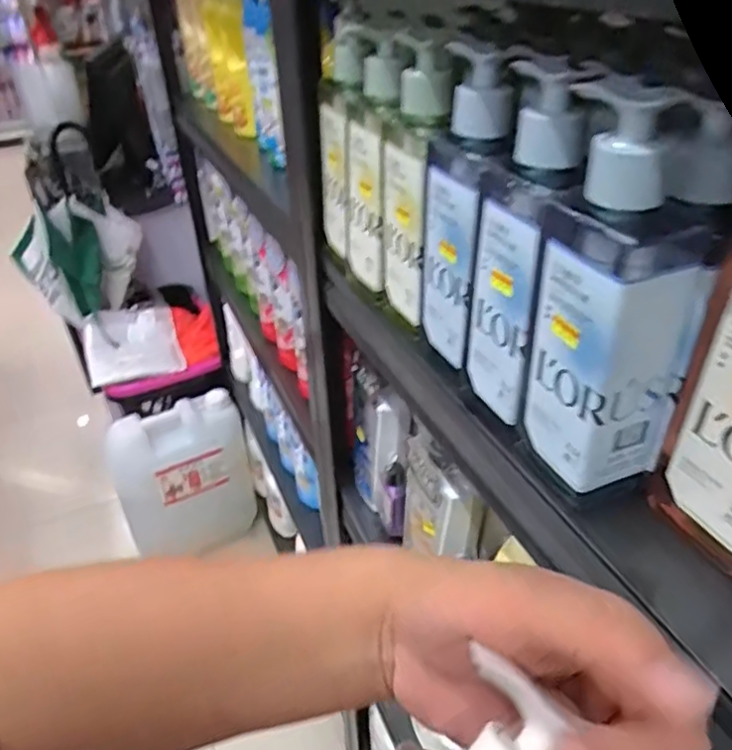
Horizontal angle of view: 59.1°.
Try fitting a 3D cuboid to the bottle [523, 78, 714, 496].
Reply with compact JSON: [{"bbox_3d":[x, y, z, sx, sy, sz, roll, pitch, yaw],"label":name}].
[{"bbox_3d":[0.125,-0.036,0.336,0.055,0.194,0.065,-15,37,-16],"label":"bottle"}]

